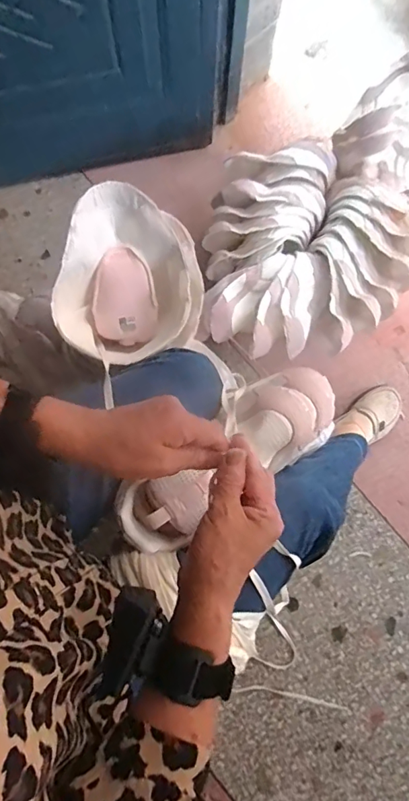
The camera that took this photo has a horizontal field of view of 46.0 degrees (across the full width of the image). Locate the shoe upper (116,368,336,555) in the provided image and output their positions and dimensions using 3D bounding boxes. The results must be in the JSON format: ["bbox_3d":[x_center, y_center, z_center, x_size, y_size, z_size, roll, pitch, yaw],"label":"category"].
[{"bbox_3d":[0.037,0.057,0.557,0.304,0.090,0.092,-34,81,-11],"label":"shoe upper"}]

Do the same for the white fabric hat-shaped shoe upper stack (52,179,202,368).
[{"bbox_3d":[-0.086,-0.146,0.605,0.158,0.129,0.182,10,78,1],"label":"white fabric hat-shaped shoe upper stack"}]

